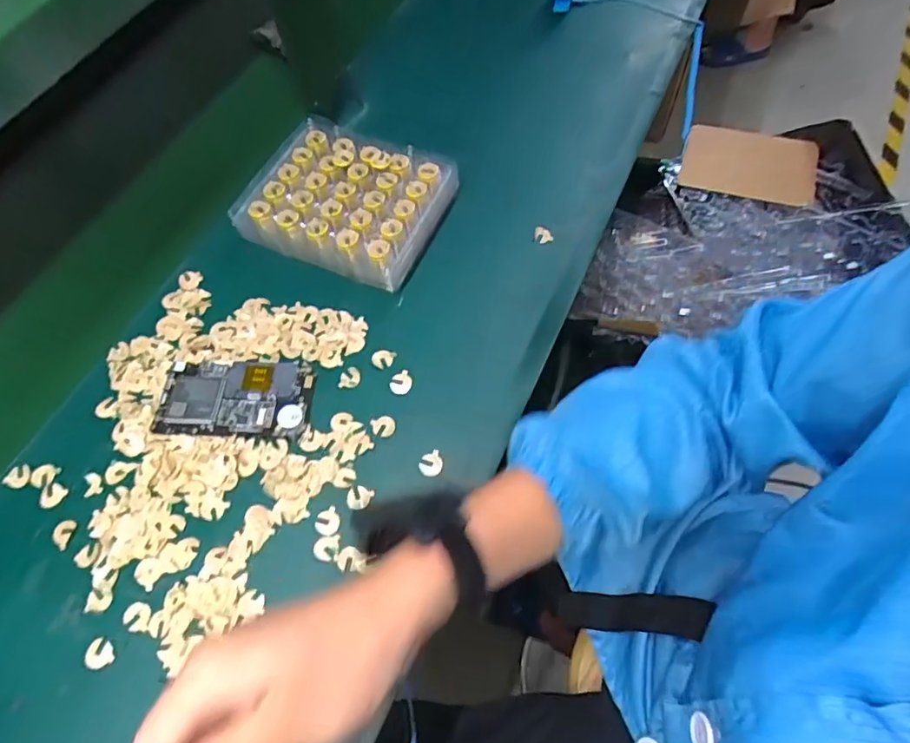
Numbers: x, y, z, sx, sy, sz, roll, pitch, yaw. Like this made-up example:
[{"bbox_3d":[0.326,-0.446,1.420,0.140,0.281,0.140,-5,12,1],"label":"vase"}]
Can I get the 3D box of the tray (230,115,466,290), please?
[{"bbox_3d":[-0.104,-0.166,0.526,0.182,0.044,0.151,21,66,11],"label":"tray"}]

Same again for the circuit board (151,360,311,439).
[{"bbox_3d":[-0.182,0.021,0.449,0.123,0.005,0.067,2,64,2],"label":"circuit board"}]

